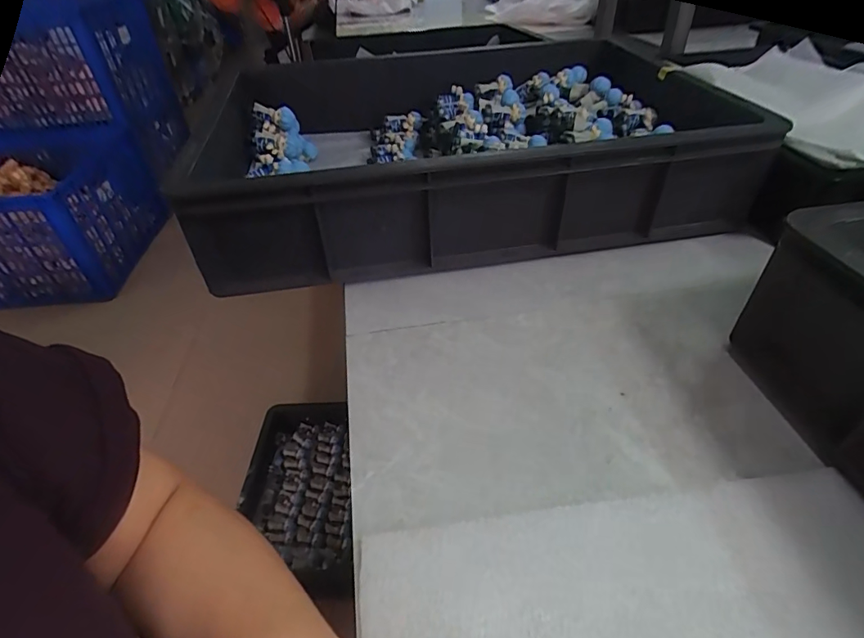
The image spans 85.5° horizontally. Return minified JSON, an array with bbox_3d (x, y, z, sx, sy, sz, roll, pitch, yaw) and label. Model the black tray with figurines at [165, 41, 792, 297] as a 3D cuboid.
[{"bbox_3d":[0.032,-0.222,0.590,0.576,0.125,0.377,-9,41,-7],"label":"black tray with figurines"}]

